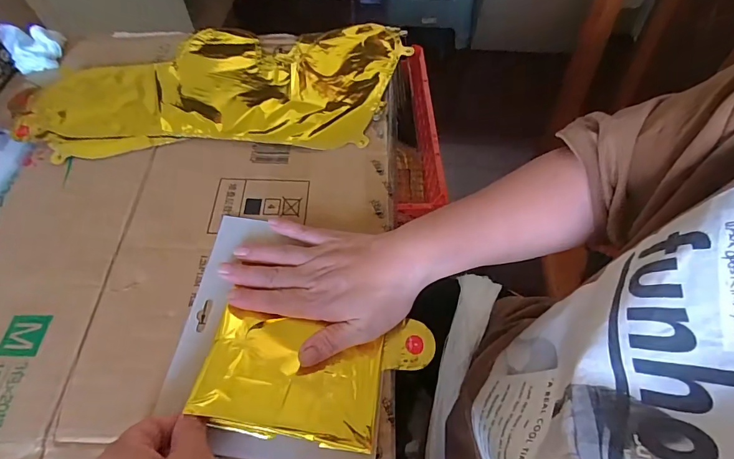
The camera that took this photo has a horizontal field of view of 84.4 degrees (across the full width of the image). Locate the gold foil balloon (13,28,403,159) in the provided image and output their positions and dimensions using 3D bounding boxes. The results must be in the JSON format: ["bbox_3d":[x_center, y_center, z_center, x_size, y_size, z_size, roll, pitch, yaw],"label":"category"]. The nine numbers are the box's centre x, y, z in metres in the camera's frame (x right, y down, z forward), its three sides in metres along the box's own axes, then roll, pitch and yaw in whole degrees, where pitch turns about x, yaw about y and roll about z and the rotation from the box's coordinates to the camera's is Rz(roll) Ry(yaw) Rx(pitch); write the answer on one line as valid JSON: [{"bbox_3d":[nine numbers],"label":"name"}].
[{"bbox_3d":[-0.168,-0.171,0.466,0.417,0.020,0.193,-4,58,-1],"label":"gold foil balloon"}]

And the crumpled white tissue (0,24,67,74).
[{"bbox_3d":[-0.404,-0.225,0.490,0.056,0.038,0.050,-20,60,-11],"label":"crumpled white tissue"}]

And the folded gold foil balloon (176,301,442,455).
[{"bbox_3d":[-0.037,0.110,0.310,0.167,0.017,0.094,10,50,-3],"label":"folded gold foil balloon"}]

